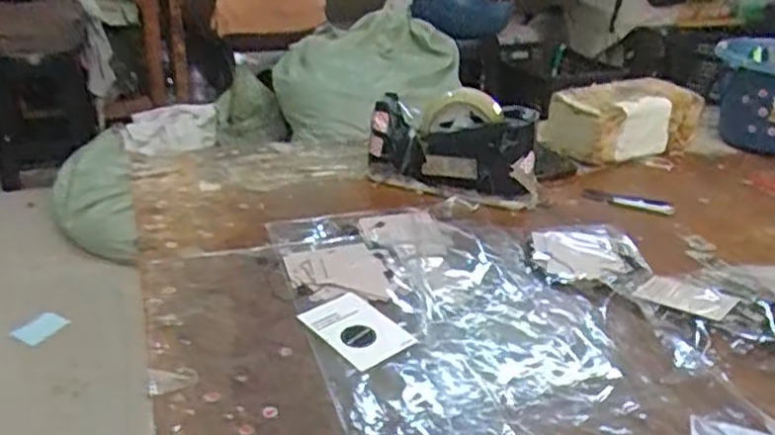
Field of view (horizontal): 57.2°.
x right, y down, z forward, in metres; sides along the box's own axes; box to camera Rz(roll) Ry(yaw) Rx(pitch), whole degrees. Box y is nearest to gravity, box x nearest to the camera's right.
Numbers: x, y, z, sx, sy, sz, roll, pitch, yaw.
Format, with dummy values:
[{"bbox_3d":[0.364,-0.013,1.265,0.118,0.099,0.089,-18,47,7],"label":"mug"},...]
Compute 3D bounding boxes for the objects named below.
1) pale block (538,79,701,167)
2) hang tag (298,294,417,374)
[{"bbox_3d":[0.334,-0.135,1.013,0.214,0.090,0.096,-10,29,-22],"label":"pale block"},{"bbox_3d":[-0.027,0.096,0.612,0.090,0.007,0.056,30,46,35],"label":"hang tag"}]

